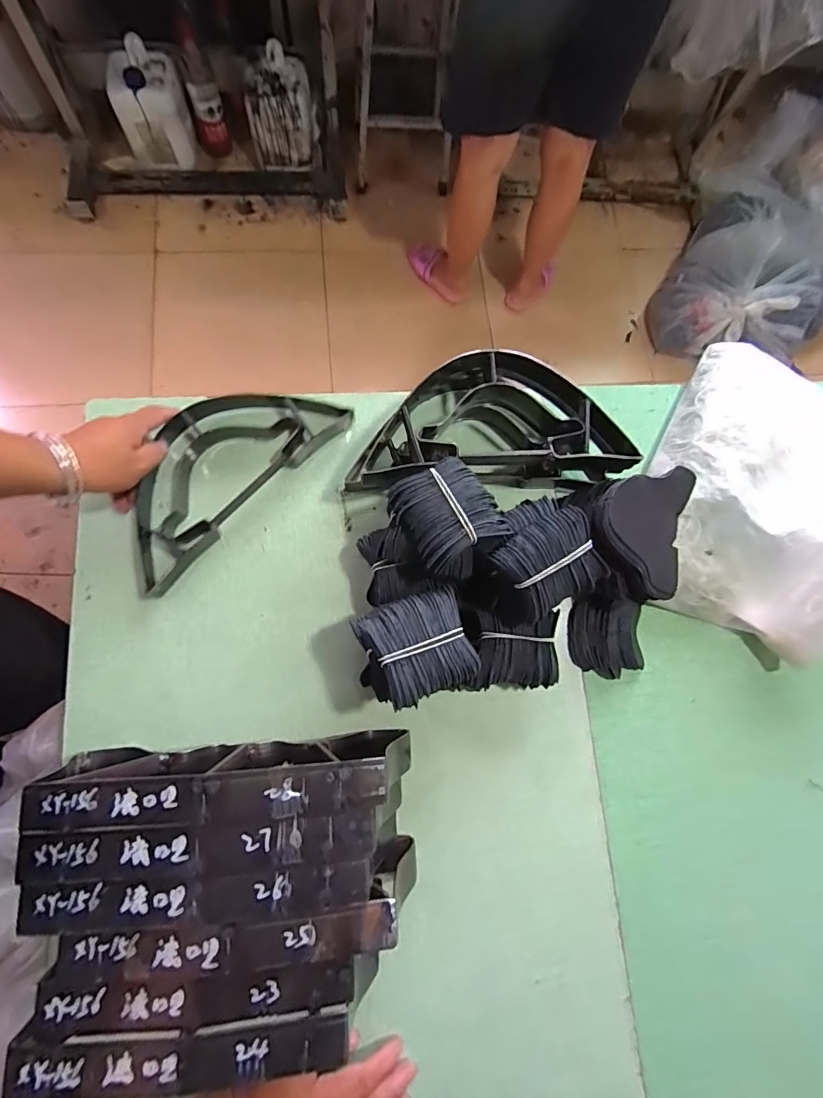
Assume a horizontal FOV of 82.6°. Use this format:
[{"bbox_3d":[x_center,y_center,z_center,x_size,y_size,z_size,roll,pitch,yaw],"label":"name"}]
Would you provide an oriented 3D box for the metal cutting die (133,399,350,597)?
[{"bbox_3d":[-0.208,-0.092,0.503,0.127,0.055,0.271,44,75,11],"label":"metal cutting die"}]

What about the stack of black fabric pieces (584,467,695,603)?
[{"bbox_3d":[0.224,-0.029,0.468,0.090,0.047,0.122,18,72,3],"label":"stack of black fabric pieces"}]

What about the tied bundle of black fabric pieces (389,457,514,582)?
[{"bbox_3d":[0.033,-0.026,0.427,0.080,0.061,0.100,-34,82,-10],"label":"tied bundle of black fabric pieces"}]

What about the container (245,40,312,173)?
[{"bbox_3d":[-0.393,-1.310,1.427,0.193,0.234,0.242,-8,78,-6],"label":"container"}]

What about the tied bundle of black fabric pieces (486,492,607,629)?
[{"bbox_3d":[0.114,0.008,0.431,0.097,0.068,0.096,-29,81,-10],"label":"tied bundle of black fabric pieces"}]

